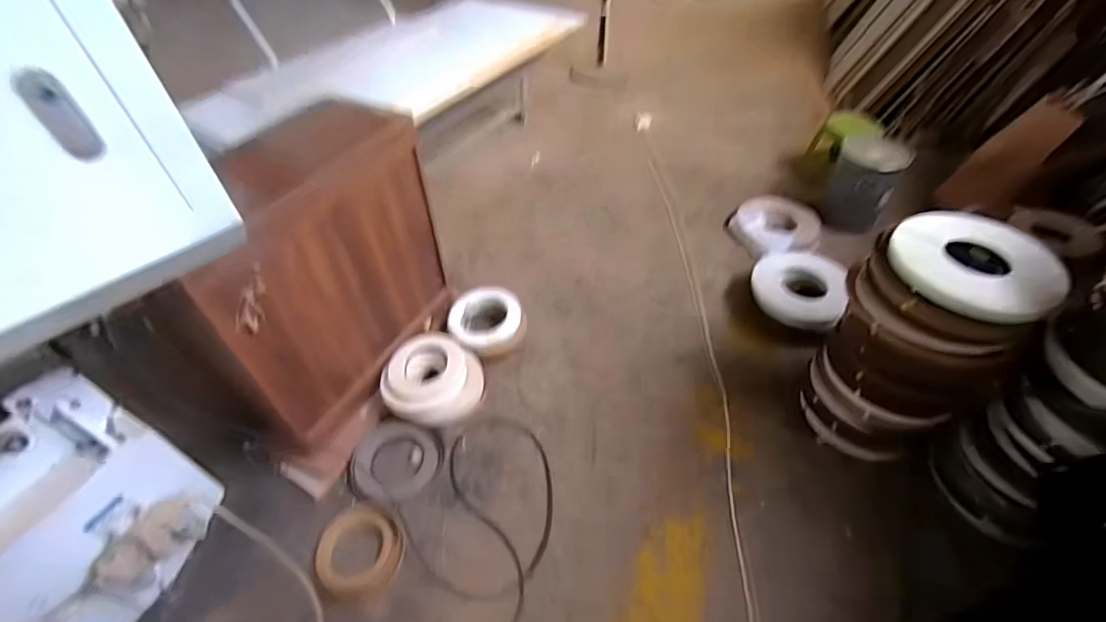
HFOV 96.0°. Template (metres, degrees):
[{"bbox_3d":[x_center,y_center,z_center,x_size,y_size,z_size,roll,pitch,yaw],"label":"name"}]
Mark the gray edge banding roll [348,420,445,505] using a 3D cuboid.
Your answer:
[{"bbox_3d":[-0.528,0.501,1.675,0.290,0.056,0.267,-1,50,2],"label":"gray edge banding roll"}]

